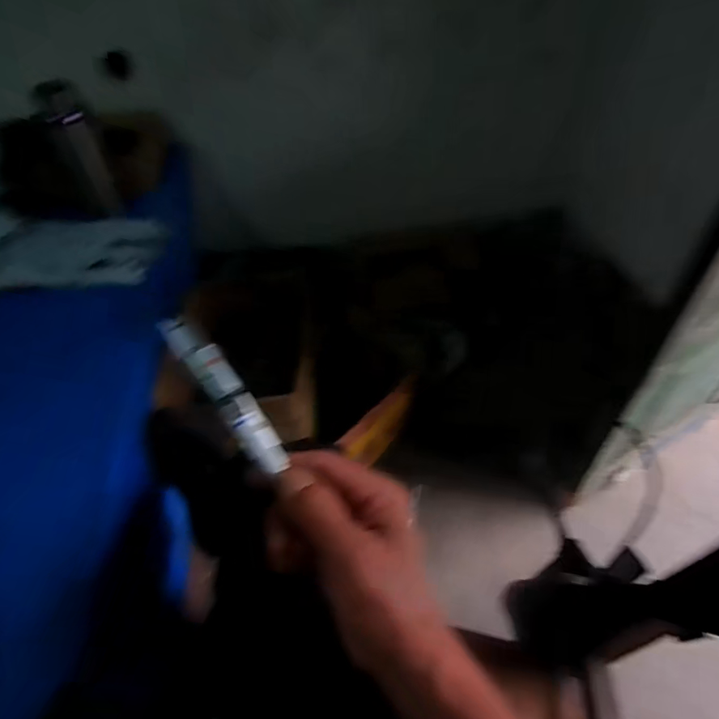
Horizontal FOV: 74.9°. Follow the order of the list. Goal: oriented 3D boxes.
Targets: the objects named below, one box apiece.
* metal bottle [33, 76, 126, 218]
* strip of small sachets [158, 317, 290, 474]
[{"bbox_3d":[-0.514,-0.383,0.875,0.066,0.233,0.086,-19,49,-14],"label":"metal bottle"},{"bbox_3d":[-0.081,0.017,0.278,0.020,0.021,0.111,-35,82,-26],"label":"strip of small sachets"}]

